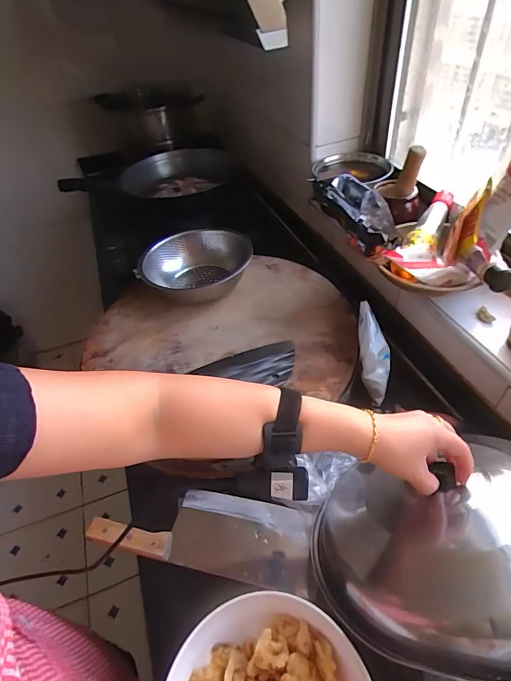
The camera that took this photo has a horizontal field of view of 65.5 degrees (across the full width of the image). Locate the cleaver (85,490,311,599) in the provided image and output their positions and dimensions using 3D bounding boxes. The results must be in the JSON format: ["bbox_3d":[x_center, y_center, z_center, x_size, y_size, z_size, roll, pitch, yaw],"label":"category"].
[{"bbox_3d":[-0.071,0.256,0.543,0.291,0.024,0.102,6,46,13],"label":"cleaver"}]

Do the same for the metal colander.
[{"bbox_3d":[-0.117,-0.148,0.809,0.198,0.075,0.201,6,46,13],"label":"metal colander"}]

